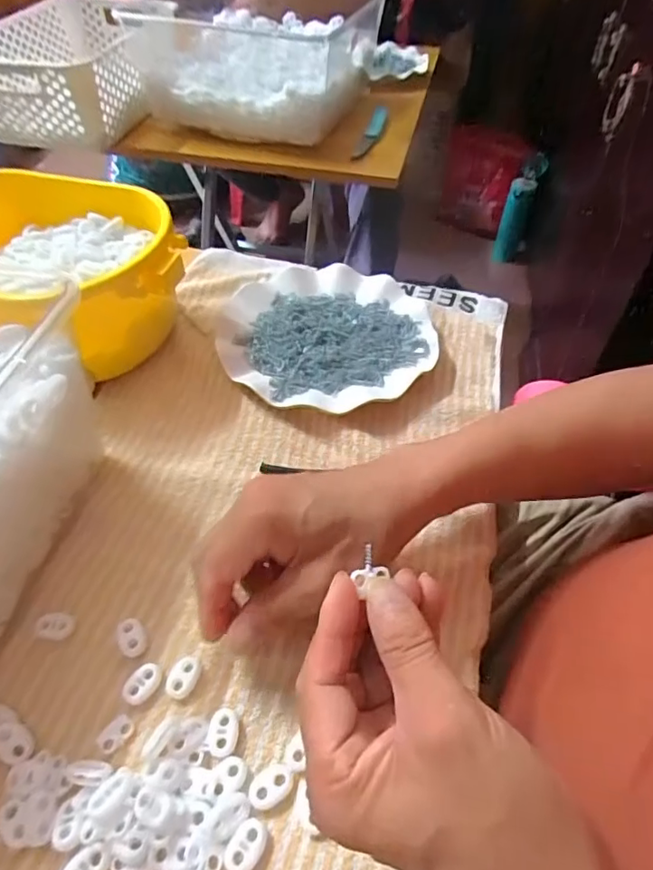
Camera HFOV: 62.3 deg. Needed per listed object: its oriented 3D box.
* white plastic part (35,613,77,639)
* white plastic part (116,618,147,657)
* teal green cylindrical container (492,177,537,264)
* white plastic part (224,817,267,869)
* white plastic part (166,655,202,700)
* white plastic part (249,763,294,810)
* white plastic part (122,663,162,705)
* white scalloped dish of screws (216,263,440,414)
[{"bbox_3d":[-0.159,0.112,0.316,0.021,0.004,0.014,-1,50,-2],"label":"white plastic part"},{"bbox_3d":[-0.113,0.118,0.315,0.015,0.006,0.023,-23,54,-19],"label":"white plastic part"},{"bbox_3d":[0.491,-0.553,1.432,0.067,0.230,0.076,17,52,13],"label":"teal green cylindrical container"},{"bbox_3d":[-0.037,0.192,0.252,0.015,0.005,0.022,27,55,21],"label":"white plastic part"},{"bbox_3d":[-0.079,0.135,0.300,0.015,0.006,0.021,21,53,16],"label":"white plastic part"},{"bbox_3d":[-0.027,0.174,0.268,0.022,0.004,0.015,-24,54,-19],"label":"white plastic part"},{"bbox_3d":[-0.102,0.137,0.298,0.015,0.006,0.022,30,56,23],"label":"white plastic part"},{"bbox_3d":[0.001,-0.089,0.477,0.179,0.021,0.180,0,50,0],"label":"white scalloped dish of screws"}]

